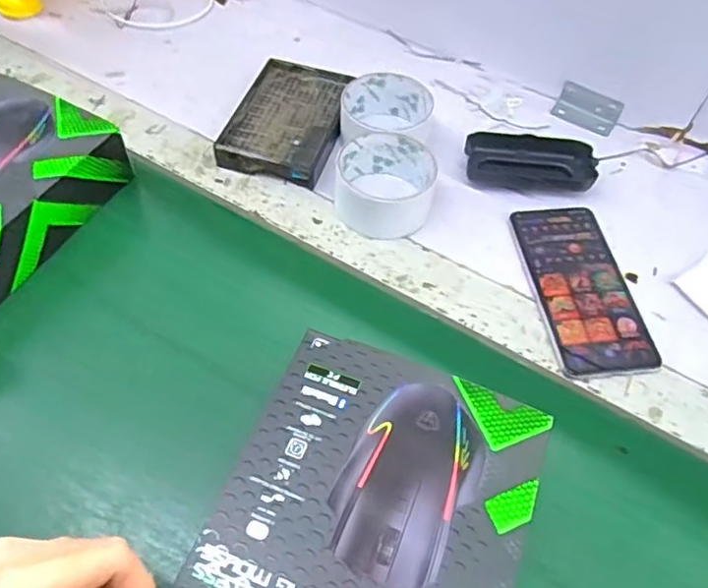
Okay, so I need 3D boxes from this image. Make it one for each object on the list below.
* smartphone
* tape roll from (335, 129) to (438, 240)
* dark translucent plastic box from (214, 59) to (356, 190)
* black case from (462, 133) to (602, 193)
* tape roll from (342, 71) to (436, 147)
[{"bbox_3d":[0.177,-0.007,0.470,0.074,0.007,0.154,-5,56,-4],"label":"smartphone"},{"bbox_3d":[0.025,-0.092,0.500,0.080,0.041,0.081,1,55,-1],"label":"tape roll"},{"bbox_3d":[-0.059,-0.160,0.554,0.094,0.022,0.137,15,56,9],"label":"dark translucent plastic box"},{"bbox_3d":[0.156,-0.118,0.531,0.109,0.020,0.047,8,56,4],"label":"black case"},{"bbox_3d":[0.028,-0.162,0.546,0.081,0.041,0.091,38,63,22],"label":"tape roll"}]

